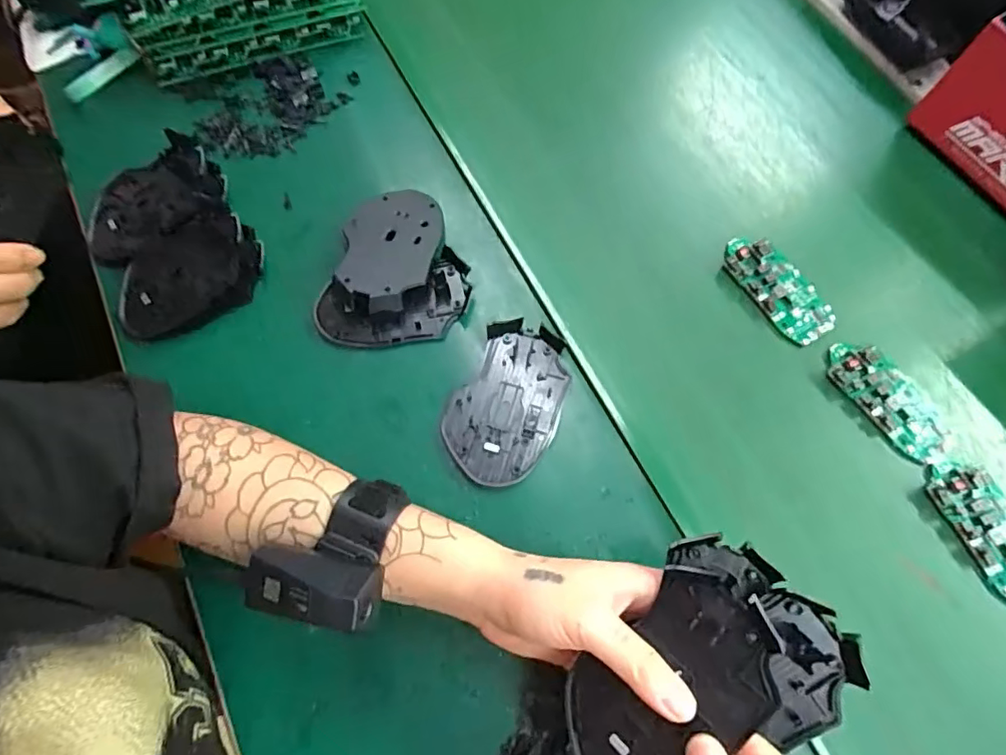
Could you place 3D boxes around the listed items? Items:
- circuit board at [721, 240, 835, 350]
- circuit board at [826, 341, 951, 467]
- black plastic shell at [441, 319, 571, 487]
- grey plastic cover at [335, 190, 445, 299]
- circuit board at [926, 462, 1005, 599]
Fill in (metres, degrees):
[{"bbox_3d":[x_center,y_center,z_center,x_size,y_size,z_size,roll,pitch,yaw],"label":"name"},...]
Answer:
[{"bbox_3d":[0.214,-0.070,0.425,0.045,0.017,0.095,-32,73,-11],"label":"circuit board"},{"bbox_3d":[0.279,0.014,0.391,0.047,0.016,0.098,-37,74,-13],"label":"circuit board"},{"bbox_3d":[0.004,0.017,0.386,0.070,0.013,0.115,25,72,9],"label":"black plastic shell"},{"bbox_3d":[-0.085,-0.106,0.423,0.073,0.026,0.106,-2,70,0],"label":"grey plastic cover"},{"bbox_3d":[0.324,0.101,0.360,0.046,0.008,0.095,-21,71,-8],"label":"circuit board"}]

